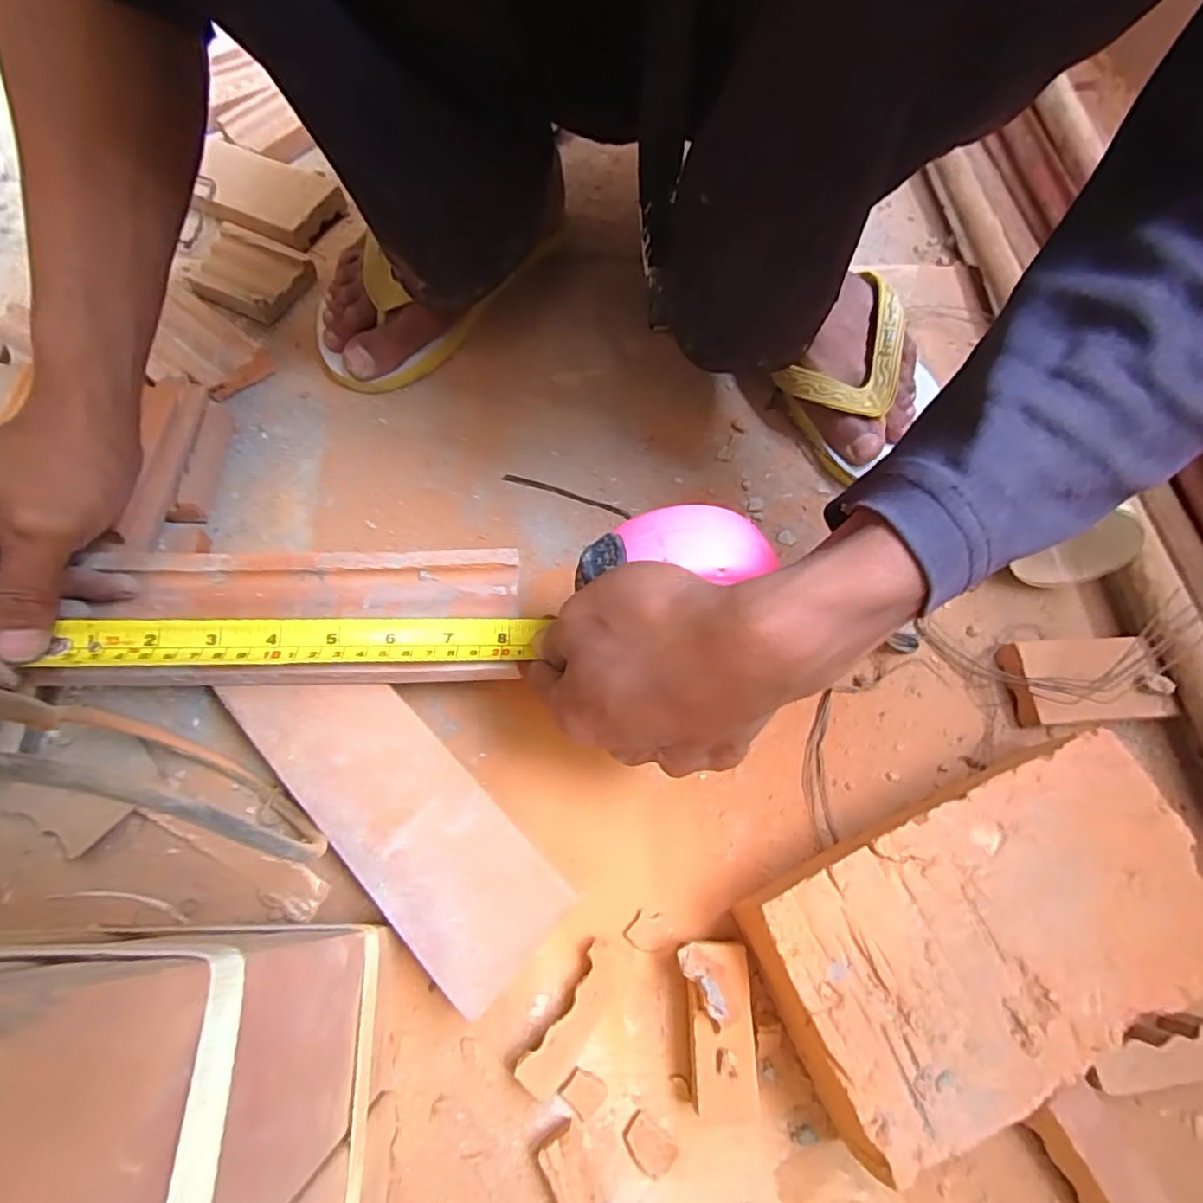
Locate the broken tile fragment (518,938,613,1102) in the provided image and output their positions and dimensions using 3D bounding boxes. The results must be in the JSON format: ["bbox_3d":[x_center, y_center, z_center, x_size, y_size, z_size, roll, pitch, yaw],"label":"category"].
[{"bbox_3d":[-0.012,0.180,0.260,0.018,0.016,0.058,33,68,12],"label":"broken tile fragment"}]

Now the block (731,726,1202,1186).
[{"bbox_3d":[0.164,0.139,0.265,0.193,0.053,0.105,-22,68,-12],"label":"block"}]

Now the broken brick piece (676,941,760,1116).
[{"bbox_3d":[0.049,0.180,0.255,0.028,0.028,0.061,0,65,-3],"label":"broken brick piece"}]

